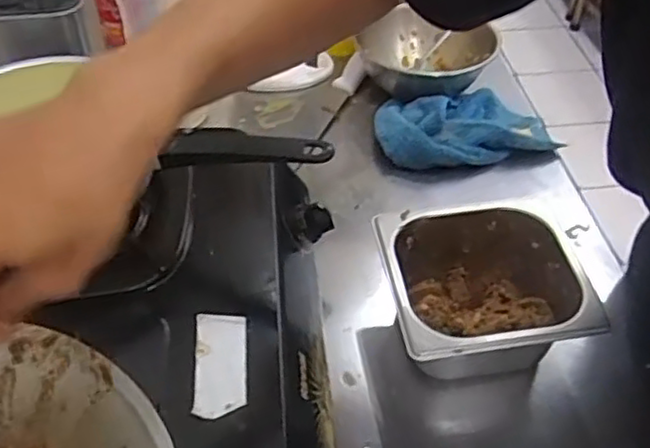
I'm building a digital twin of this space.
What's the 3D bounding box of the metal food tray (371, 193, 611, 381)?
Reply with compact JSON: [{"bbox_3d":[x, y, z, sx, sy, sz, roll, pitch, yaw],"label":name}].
[{"bbox_3d":[0.143,0.070,0.627,0.171,0.090,0.153,-6,47,-7],"label":"metal food tray"}]

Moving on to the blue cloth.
[{"bbox_3d":[0.172,-0.124,0.848,0.222,0.054,0.121,-5,47,-6],"label":"blue cloth"}]

